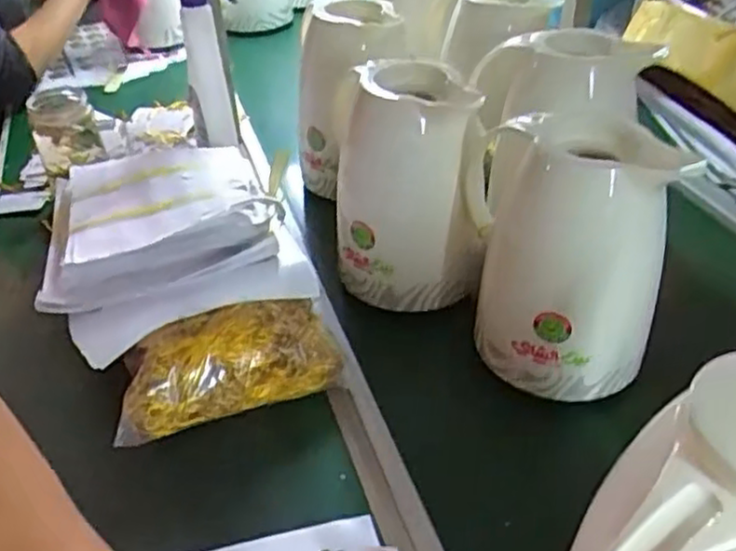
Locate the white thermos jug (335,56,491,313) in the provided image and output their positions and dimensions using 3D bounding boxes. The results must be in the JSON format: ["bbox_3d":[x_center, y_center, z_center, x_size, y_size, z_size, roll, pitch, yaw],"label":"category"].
[{"bbox_3d":[0.035,-0.085,0.721,0.126,0.222,0.145,-9,39,-10],"label":"white thermos jug"}]

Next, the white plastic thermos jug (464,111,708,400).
[{"bbox_3d":[0.175,-0.025,0.640,0.148,0.213,0.159,-4,38,-4],"label":"white plastic thermos jug"}]

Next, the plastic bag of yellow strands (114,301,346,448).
[{"bbox_3d":[-0.124,0.078,0.640,0.201,0.064,0.075,-13,40,-15],"label":"plastic bag of yellow strands"}]

